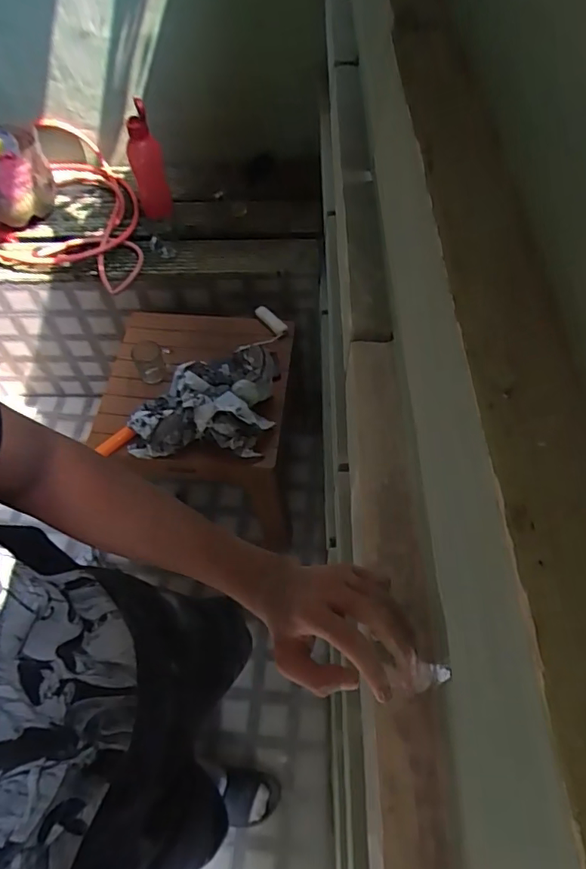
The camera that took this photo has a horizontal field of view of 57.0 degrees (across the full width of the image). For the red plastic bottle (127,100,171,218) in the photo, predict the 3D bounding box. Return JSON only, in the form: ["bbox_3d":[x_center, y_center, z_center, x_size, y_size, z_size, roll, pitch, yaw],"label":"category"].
[{"bbox_3d":[-0.380,-0.700,1.407,0.084,0.288,0.099,-15,58,-8],"label":"red plastic bottle"}]

